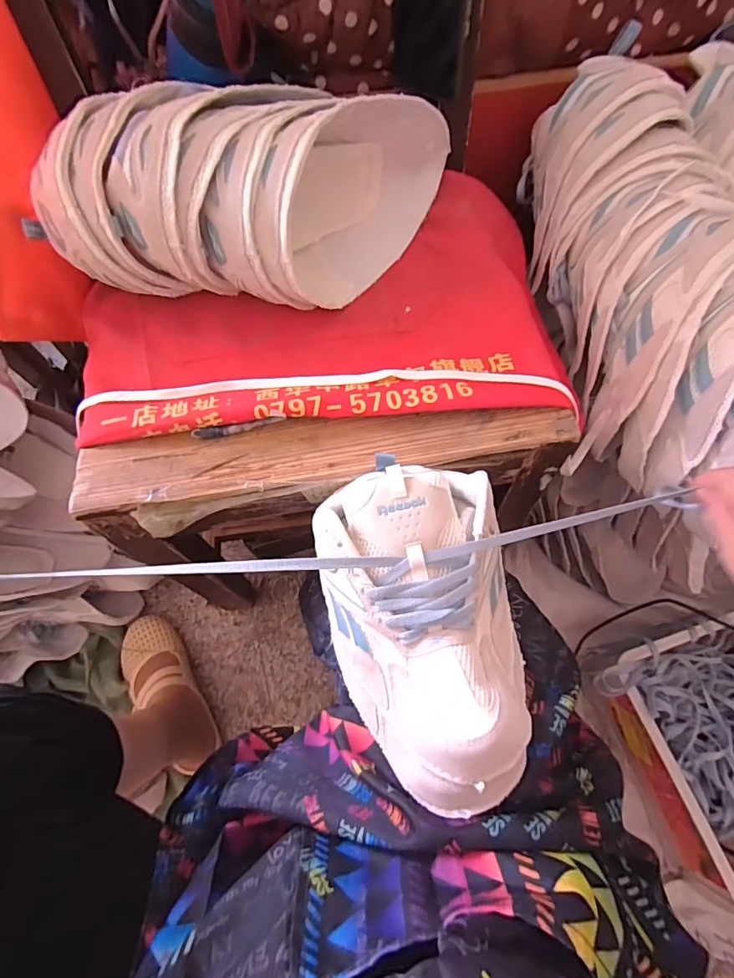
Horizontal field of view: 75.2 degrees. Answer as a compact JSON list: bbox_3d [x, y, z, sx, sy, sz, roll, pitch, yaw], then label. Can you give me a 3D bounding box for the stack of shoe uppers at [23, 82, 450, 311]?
[{"bbox_3d":[-0.107,-0.265,0.421,0.342,0.142,0.199,5,67,4],"label":"stack of shoe uppers"}]

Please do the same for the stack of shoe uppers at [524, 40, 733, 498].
[{"bbox_3d":[0.357,-0.212,0.482,0.314,0.208,0.381,-8,67,-1],"label":"stack of shoe uppers"}]

